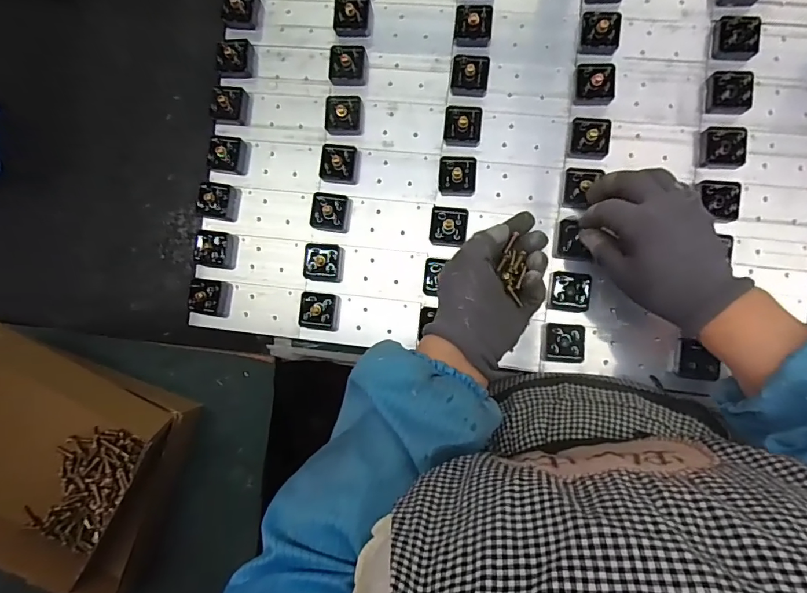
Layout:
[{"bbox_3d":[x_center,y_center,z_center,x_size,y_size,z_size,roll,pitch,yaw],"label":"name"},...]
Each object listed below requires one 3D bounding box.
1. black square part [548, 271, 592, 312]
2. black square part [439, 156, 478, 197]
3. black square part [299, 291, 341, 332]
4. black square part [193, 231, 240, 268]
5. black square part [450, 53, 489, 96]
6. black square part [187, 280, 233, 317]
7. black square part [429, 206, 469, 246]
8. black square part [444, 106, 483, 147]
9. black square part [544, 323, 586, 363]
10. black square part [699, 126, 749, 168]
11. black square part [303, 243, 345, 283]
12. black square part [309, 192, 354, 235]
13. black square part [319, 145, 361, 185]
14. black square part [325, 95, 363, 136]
[{"bbox_3d":[0.157,-0.004,0.435,0.039,0.019,0.036,4,90,7],"label":"black square part"},{"bbox_3d":[0.053,-0.118,0.452,0.036,0.019,0.035,3,90,7],"label":"black square part"},{"bbox_3d":[-0.085,0.015,0.459,0.039,0.022,0.038,4,90,7],"label":"black square part"},{"bbox_3d":[-0.195,-0.049,0.478,0.040,0.020,0.036,8,90,7],"label":"black square part"},{"bbox_3d":[0.066,-0.218,0.452,0.035,0.017,0.036,4,90,7],"label":"black square part"},{"bbox_3d":[-0.199,0.002,0.474,0.039,0.020,0.036,4,90,7],"label":"black square part"},{"bbox_3d":[0.043,-0.069,0.450,0.037,0.017,0.036,7,90,7],"label":"black square part"},{"bbox_3d":[0.059,-0.168,0.452,0.036,0.020,0.034,3,90,7],"label":"black square part"},{"bbox_3d":[0.151,0.044,0.432,0.036,0.017,0.036,4,90,7],"label":"black square part"},{"bbox_3d":[0.295,-0.137,0.426,0.039,0.014,0.037,4,90,7],"label":"black square part"},{"bbox_3d":[-0.080,-0.034,0.462,0.037,0.021,0.037,4,90,7],"label":"black square part"},{"bbox_3d":[-0.073,-0.084,0.462,0.038,0.019,0.036,10,90,7],"label":"black square part"},{"bbox_3d":[-0.064,-0.133,0.463,0.037,0.018,0.036,5,90,7],"label":"black square part"},{"bbox_3d":[-0.060,-0.182,0.463,0.038,0.017,0.035,5,90,7],"label":"black square part"}]

